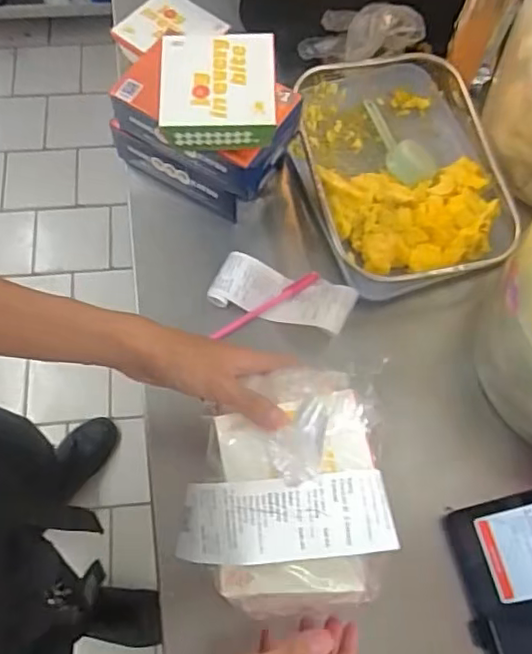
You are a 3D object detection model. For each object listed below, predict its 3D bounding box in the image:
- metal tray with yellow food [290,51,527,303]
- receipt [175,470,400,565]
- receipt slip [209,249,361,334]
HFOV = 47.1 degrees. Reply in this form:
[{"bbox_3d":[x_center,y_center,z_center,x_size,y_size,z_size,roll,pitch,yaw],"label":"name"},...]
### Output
[{"bbox_3d":[0.159,-0.181,0.715,0.232,0.072,0.294,-7,68,-5],"label":"metal tray with yellow food"},{"bbox_3d":[0.009,0.142,0.447,0.161,0.060,0.056,-7,67,8],"label":"receipt"},{"bbox_3d":[0.018,-0.035,0.664,0.149,0.026,0.058,15,67,4],"label":"receipt slip"}]

